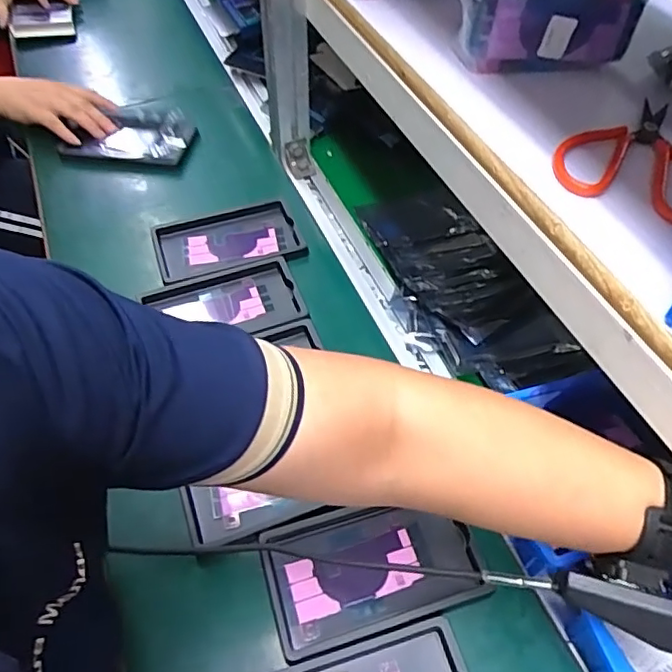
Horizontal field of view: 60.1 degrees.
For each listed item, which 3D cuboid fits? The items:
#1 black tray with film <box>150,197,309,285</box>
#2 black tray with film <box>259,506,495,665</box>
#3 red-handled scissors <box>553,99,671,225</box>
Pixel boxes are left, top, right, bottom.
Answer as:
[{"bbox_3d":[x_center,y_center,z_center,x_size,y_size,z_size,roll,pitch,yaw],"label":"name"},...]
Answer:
[{"bbox_3d":[-0.123,-0.109,0.660,0.158,0.021,0.095,-14,54,-14],"label":"black tray with film"},{"bbox_3d":[0.028,0.176,0.443,0.155,0.017,0.093,-13,54,-12],"label":"black tray with film"},{"bbox_3d":[0.207,-0.121,0.394,0.108,0.018,0.112,18,53,11],"label":"red-handled scissors"}]

